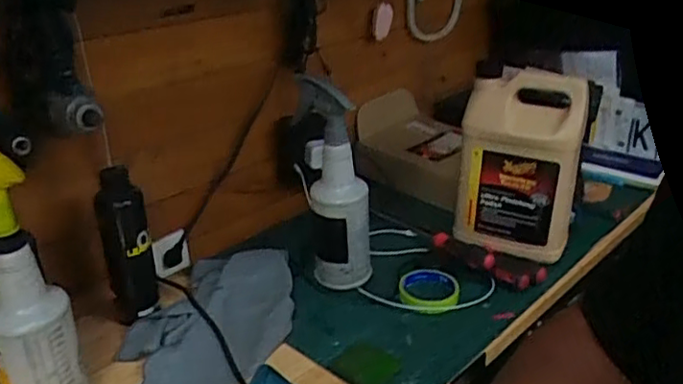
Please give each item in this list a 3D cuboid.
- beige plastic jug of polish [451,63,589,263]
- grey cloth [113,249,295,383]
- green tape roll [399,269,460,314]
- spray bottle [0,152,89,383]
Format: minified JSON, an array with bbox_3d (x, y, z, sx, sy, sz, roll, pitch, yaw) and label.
[{"bbox_3d":[0.273,-0.043,0.960,0.173,0.260,0.110,9,28,19],"label":"beige plastic jug of polish"},{"bbox_3d":[-0.179,0.181,0.843,0.185,0.042,0.347,9,28,20],"label":"grey cloth"},{"bbox_3d":[0.128,0.142,0.913,0.085,0.020,0.090,-1,26,0],"label":"green tape roll"},{"bbox_3d":[-0.328,0.108,0.637,0.075,0.328,0.084,20,33,37],"label":"spray bottle"}]

